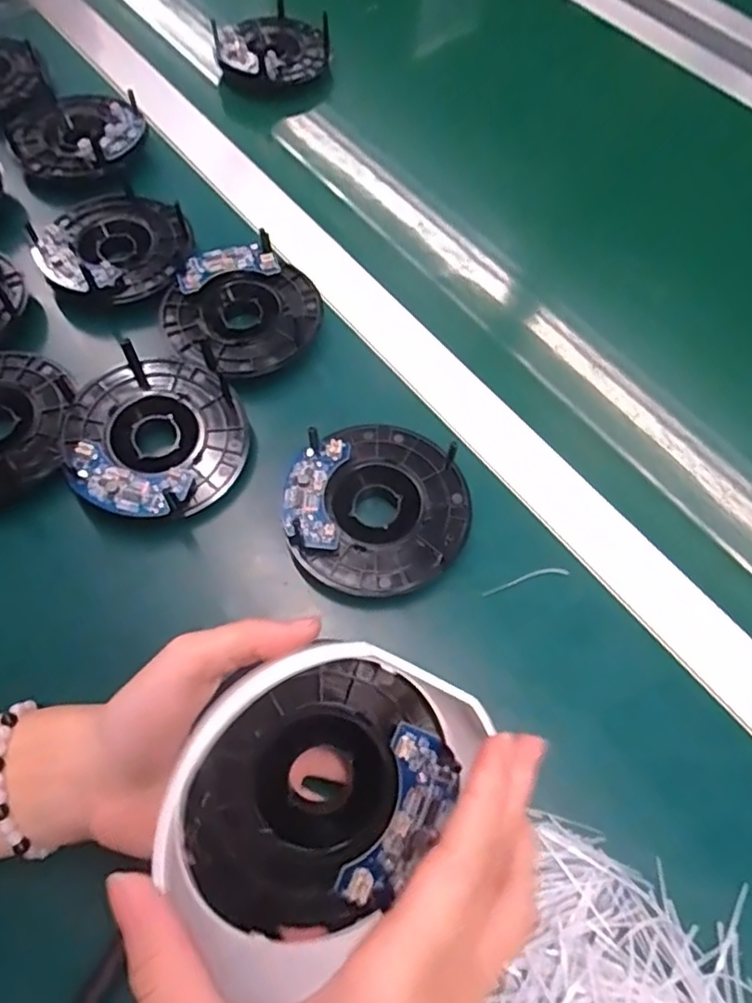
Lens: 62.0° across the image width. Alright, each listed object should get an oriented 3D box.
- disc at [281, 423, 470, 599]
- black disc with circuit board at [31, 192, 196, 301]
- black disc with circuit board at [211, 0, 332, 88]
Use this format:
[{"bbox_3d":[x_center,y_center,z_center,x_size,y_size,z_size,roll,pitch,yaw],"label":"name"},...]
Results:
[{"bbox_3d":[0.001,0.002,0.345,0.096,0.025,0.101,1,63,-2],"label":"disc"},{"bbox_3d":[-0.176,-0.175,0.422,0.098,0.016,0.092,1,63,-2],"label":"black disc with circuit board"},{"bbox_3d":[-0.092,-0.409,0.555,0.097,0.024,0.098,1,63,-2],"label":"black disc with circuit board"}]

